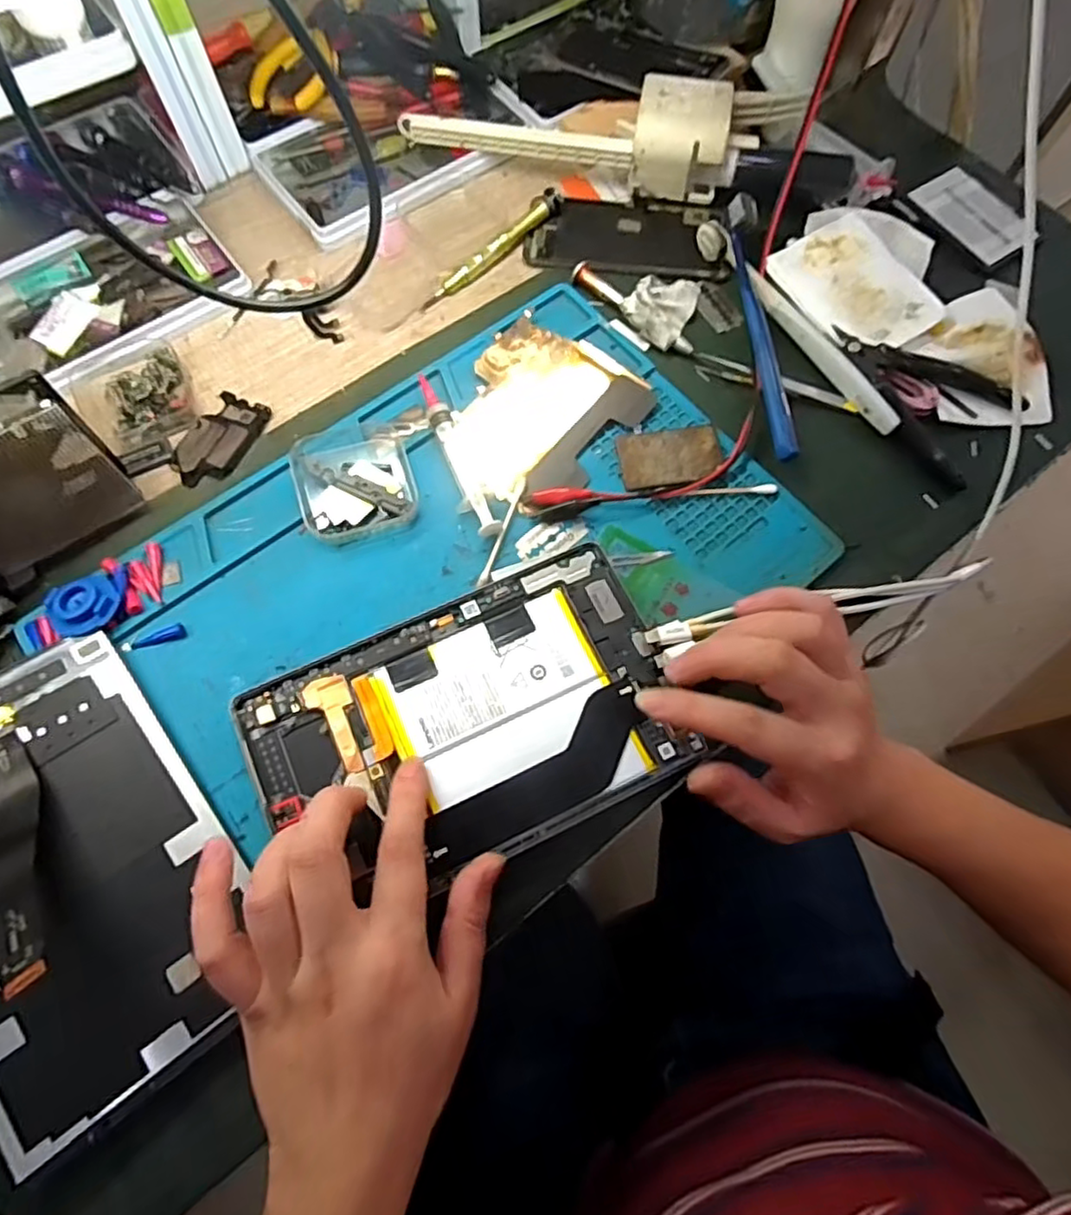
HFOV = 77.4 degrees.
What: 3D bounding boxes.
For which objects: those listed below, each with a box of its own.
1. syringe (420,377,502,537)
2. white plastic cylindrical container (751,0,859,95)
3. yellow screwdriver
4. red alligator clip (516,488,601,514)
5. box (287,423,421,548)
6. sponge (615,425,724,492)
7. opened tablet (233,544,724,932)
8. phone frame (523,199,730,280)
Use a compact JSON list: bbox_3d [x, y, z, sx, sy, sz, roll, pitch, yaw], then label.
[{"bbox_3d":[-0.045,-0.088,0.385,0.017,0.014,0.107,-21,70,-8],"label":"syringe"},{"bbox_3d":[0.195,-0.417,0.473,0.058,0.075,0.060,0,69,0],"label":"white plastic cylindrical container"},{"bbox_3d":[-0.028,-0.239,0.446,0.016,0.017,0.121,40,74,14],"label":"yellow screwdriver"},{"bbox_3d":[0.014,-0.063,0.382,0.046,0.005,0.010,-12,69,-5],"label":"red alligator clip"},{"bbox_3d":[-0.102,-0.074,0.378,0.062,0.018,0.071,-17,70,-7],"label":"box"},{"bbox_3d":[0.080,-0.089,0.395,0.059,0.004,0.035,-9,69,-4],"label":"sponge"},{"bbox_3d":[-0.033,0.059,0.333,0.201,0.006,0.127,-24,71,-10],"label":"opened tablet"},{"bbox_3d":[0.063,-0.253,0.457,0.132,0.012,0.069,7,69,2],"label":"phone frame"}]

